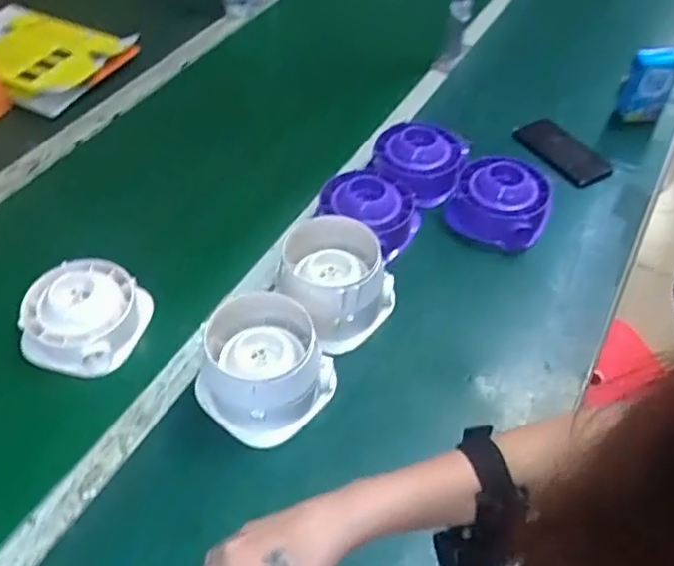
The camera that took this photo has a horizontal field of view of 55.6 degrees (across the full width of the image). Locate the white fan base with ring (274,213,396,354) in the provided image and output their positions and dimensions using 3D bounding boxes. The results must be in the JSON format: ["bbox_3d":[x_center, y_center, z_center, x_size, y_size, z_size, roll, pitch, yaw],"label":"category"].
[{"bbox_3d":[0.001,-0.002,0.777,0.138,0.087,0.137,8,50,5],"label":"white fan base with ring"}]

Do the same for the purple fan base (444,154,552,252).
[{"bbox_3d":[0.230,-0.120,0.897,0.130,0.062,0.132,17,52,13],"label":"purple fan base"}]

